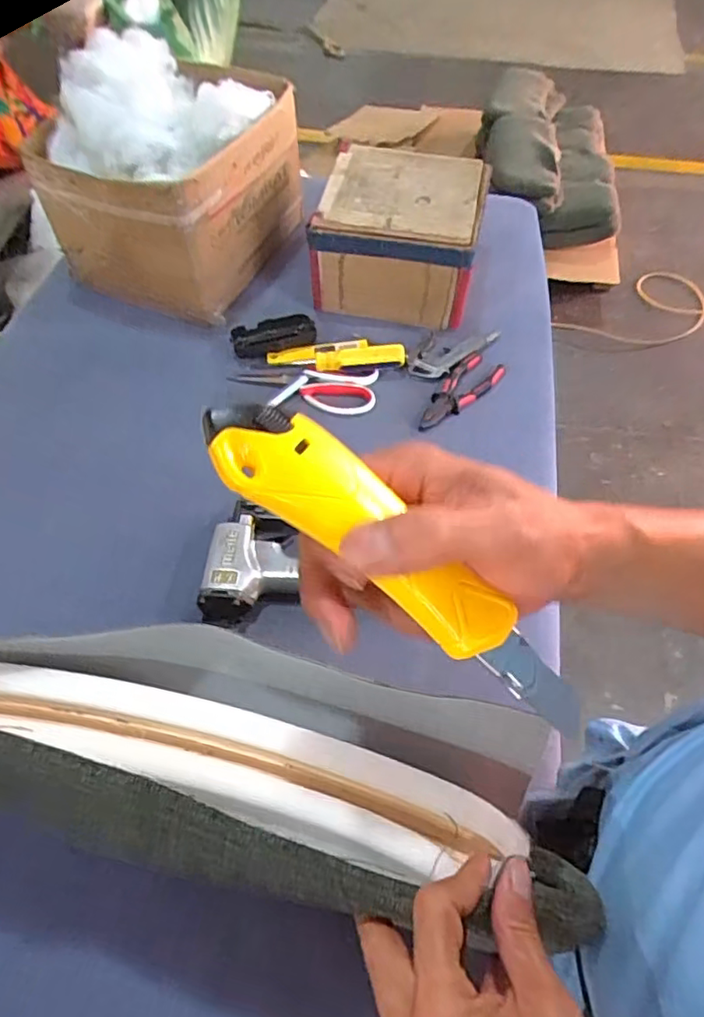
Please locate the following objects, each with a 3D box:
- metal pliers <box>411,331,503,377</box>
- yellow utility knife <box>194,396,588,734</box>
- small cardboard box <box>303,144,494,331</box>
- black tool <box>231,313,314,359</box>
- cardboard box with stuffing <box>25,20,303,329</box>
[{"bbox_3d":[0.129,-0.216,0.797,0.139,0.015,0.065,-33,61,-21],"label":"metal pliers"},{"bbox_3d":[0.023,0.021,0.224,0.176,0.015,0.034,40,58,-14],"label":"yellow utility knife"},{"bbox_3d":[0.069,-0.378,0.834,0.213,0.129,0.207,9,55,7],"label":"small cardboard box"},{"bbox_3d":[-0.105,-0.231,0.799,0.108,0.020,0.057,-13,56,-9],"label":"black tool"},{"bbox_3d":[-0.239,-0.453,0.824,0.240,0.216,0.292,21,57,14],"label":"cardboard box with stuffing"}]

